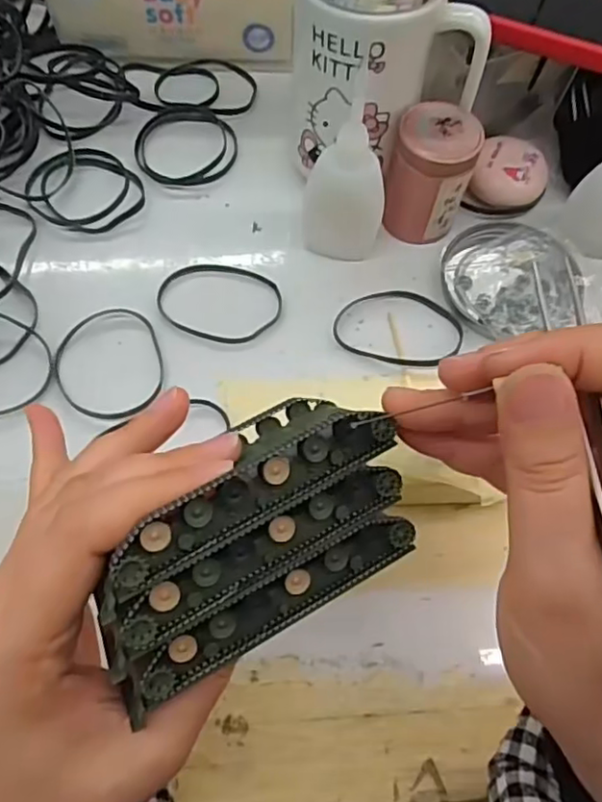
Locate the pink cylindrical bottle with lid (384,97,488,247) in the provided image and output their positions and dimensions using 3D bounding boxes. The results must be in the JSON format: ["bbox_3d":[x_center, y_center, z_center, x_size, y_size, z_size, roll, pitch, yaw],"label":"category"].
[{"bbox_3d":[0.073,-0.129,0.351,0.043,0.060,0.046,1,66,-2],"label":"pink cylindrical bottle with lid"}]

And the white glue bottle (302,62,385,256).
[{"bbox_3d":[0.025,-0.119,0.330,0.043,0.090,0.043,9,66,1],"label":"white glue bottle"}]

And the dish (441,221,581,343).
[{"bbox_3d":[0.120,-0.073,0.355,0.074,0.012,0.073,1,66,-2],"label":"dish"}]

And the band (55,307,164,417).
[{"bbox_3d":[-0.102,-0.020,0.327,0.054,0.004,0.065,-17,68,-10],"label":"band"}]

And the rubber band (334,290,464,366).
[{"bbox_3d":[0.055,-0.041,0.343,0.069,0.004,0.049,18,67,5],"label":"rubber band"}]

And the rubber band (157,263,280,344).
[{"bbox_3d":[-0.045,-0.055,0.346,0.068,0.004,0.050,12,67,2],"label":"rubber band"}]

